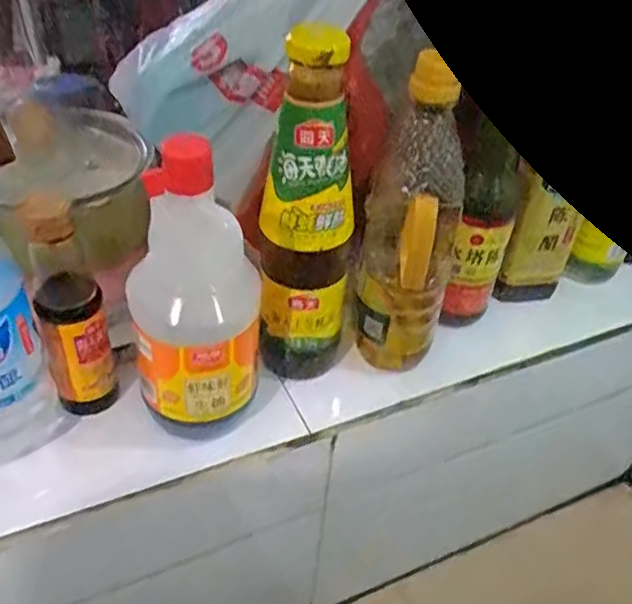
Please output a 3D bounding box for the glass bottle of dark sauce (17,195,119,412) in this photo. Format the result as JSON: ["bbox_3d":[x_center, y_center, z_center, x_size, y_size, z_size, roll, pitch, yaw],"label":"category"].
[{"bbox_3d":[-0.173,0.033,0.484,0.042,0.106,0.036,-23,48,-28],"label":"glass bottle of dark sauce"}]

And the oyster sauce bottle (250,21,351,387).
[{"bbox_3d":[-0.006,-0.054,0.478,0.062,0.264,0.063,6,41,3],"label":"oyster sauce bottle"}]

